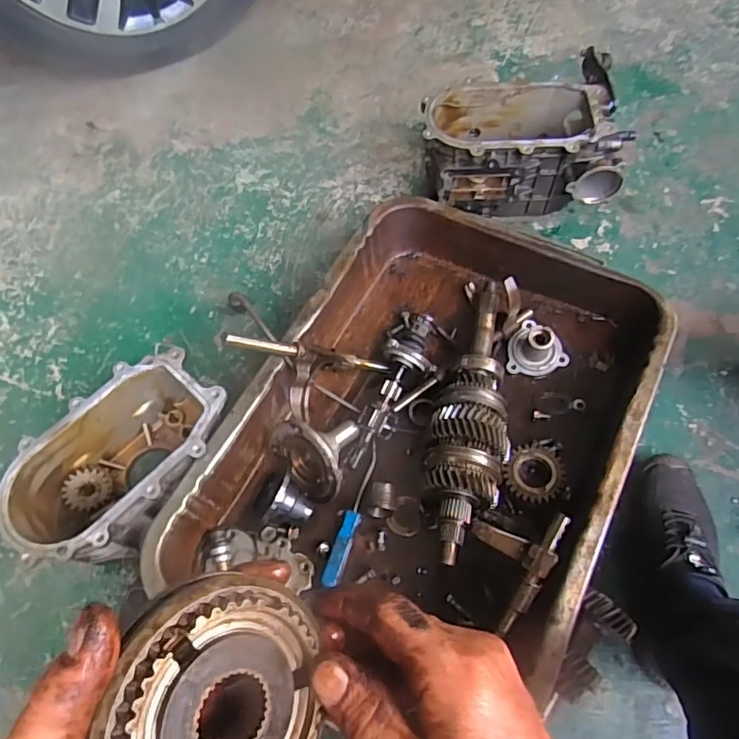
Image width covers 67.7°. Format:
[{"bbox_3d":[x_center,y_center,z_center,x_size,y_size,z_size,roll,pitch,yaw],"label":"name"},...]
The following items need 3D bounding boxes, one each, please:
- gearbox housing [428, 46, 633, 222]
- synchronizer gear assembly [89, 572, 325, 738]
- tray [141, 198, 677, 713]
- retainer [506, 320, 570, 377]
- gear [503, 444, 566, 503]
[{"bbox_3d":[0.233,-0.350,0.880,0.289,0.143,0.214,-5,63,1],"label":"gearbox housing"},{"bbox_3d":[-0.059,0.126,0.208,0.026,0.083,0.086,-16,53,47],"label":"synchronizer gear assembly"},{"bbox_3d":[0.085,0.072,0.701,0.453,0.107,0.616,25,67,14],"label":"tray"},{"bbox_3d":[0.231,-0.032,0.776,0.078,0.056,0.084,-30,66,-11],"label":"retainer"},{"bbox_3d":[0.211,0.128,0.698,0.070,0.021,0.081,39,71,20],"label":"gear"}]

